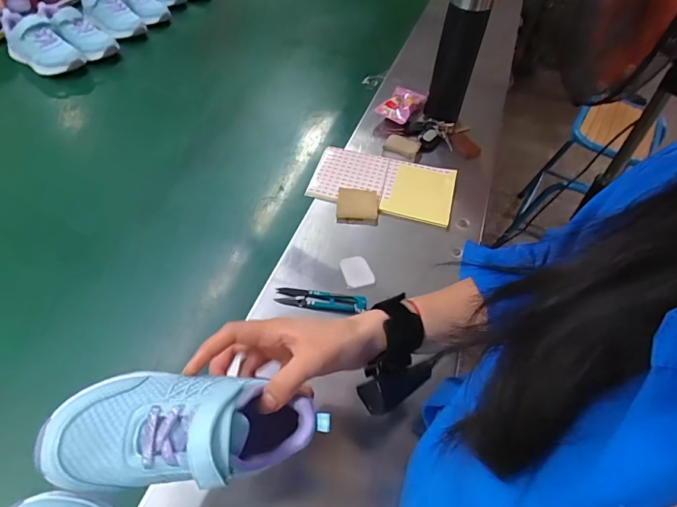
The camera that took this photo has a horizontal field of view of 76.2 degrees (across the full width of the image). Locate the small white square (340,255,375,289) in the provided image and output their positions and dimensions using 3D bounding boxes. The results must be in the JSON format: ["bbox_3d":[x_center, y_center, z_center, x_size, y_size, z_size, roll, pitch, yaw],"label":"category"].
[{"bbox_3d":[0.024,0.023,0.554,0.038,0.004,0.046,-7,55,-18],"label":"small white square"}]

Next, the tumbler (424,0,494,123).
[{"bbox_3d":[0.198,-0.326,0.727,0.064,0.240,0.055,15,50,10],"label":"tumbler"}]

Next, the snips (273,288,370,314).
[{"bbox_3d":[-0.021,0.055,0.518,0.106,0.013,0.024,6,49,2],"label":"snips"}]

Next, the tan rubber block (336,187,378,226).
[{"bbox_3d":[0.027,-0.069,0.626,0.060,0.012,0.056,8,64,-15],"label":"tan rubber block"}]

